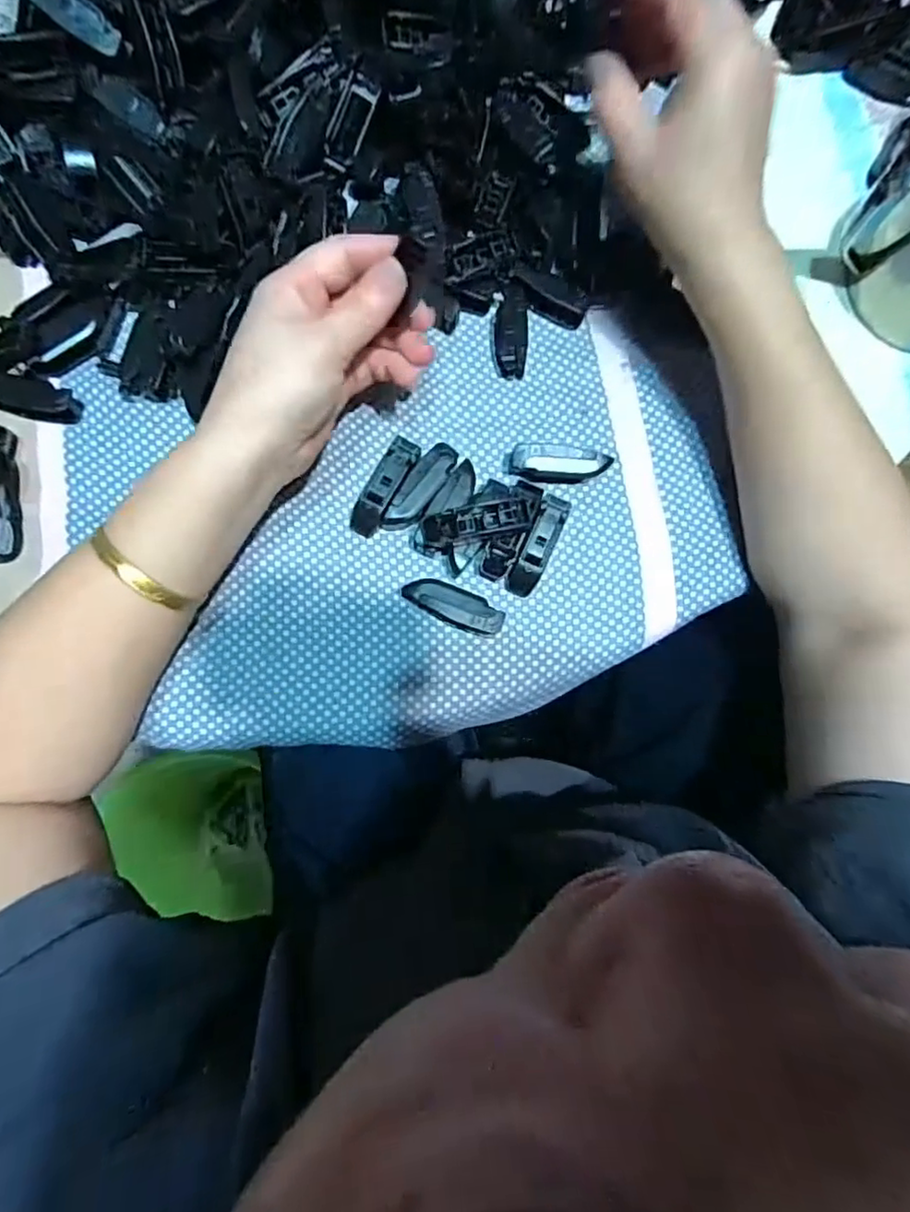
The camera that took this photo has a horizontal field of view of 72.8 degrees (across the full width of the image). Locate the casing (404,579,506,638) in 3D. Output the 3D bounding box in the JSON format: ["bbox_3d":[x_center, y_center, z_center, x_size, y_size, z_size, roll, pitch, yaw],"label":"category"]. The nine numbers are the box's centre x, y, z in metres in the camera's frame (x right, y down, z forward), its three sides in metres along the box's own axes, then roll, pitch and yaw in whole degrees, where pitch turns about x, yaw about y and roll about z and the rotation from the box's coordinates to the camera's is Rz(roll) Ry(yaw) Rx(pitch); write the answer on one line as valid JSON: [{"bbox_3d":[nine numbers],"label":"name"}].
[{"bbox_3d":[0.000,0.001,0.330,0.053,0.015,0.019,24,83,1],"label":"casing"}]

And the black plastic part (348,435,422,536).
[{"bbox_3d":[-0.038,-0.064,0.337,0.017,0.015,0.054,31,83,2],"label":"black plastic part"}]

